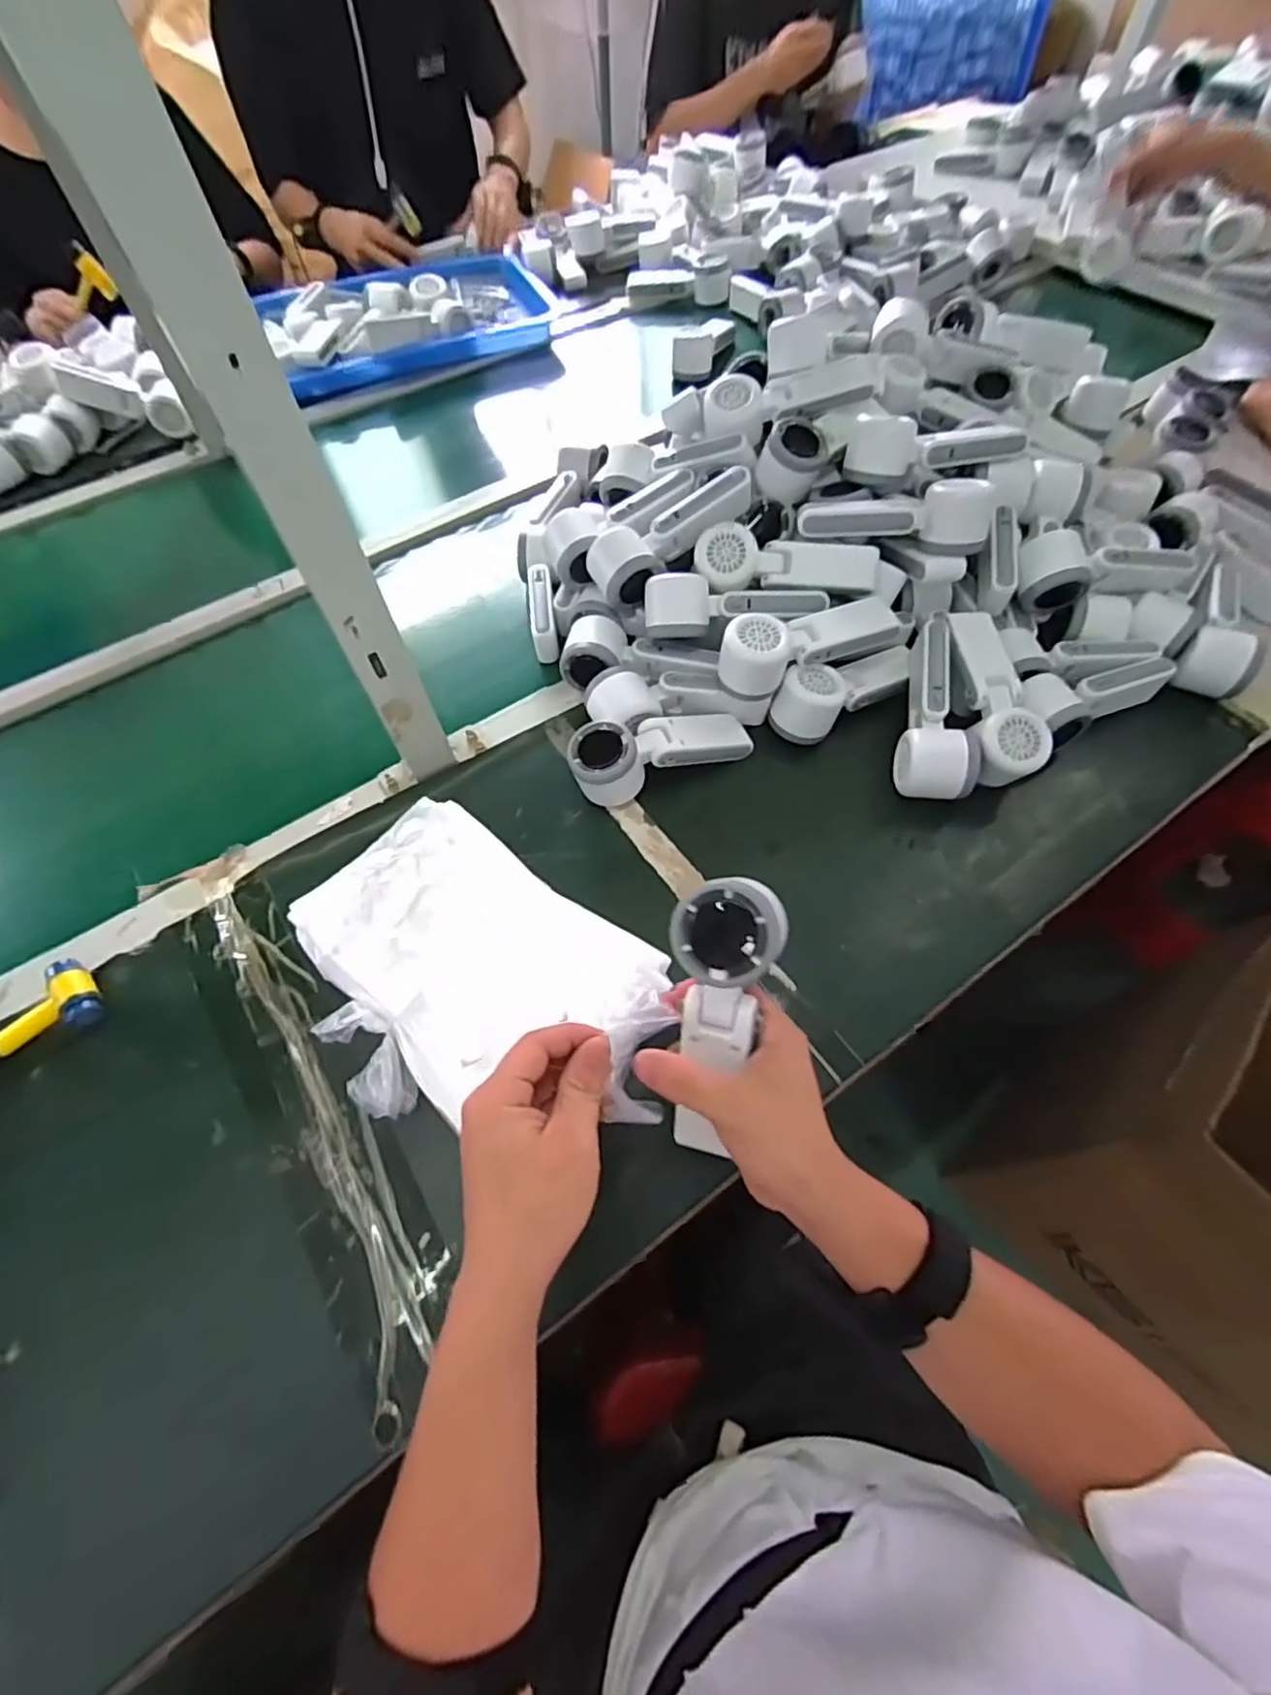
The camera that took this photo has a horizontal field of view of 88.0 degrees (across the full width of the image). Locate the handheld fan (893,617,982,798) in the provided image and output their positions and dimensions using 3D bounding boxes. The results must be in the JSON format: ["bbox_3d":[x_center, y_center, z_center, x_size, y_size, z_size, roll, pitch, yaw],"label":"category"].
[{"bbox_3d":[0.275,-0.127,0.597,0.063,0.064,0.193,14,61,10],"label":"handheld fan"}]

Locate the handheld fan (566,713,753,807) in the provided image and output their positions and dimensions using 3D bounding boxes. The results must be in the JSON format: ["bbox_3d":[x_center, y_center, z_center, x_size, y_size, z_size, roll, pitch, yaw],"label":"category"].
[{"bbox_3d":[0.023,-0.089,0.580,0.163,0.058,0.056,-21,61,-10],"label":"handheld fan"}]

